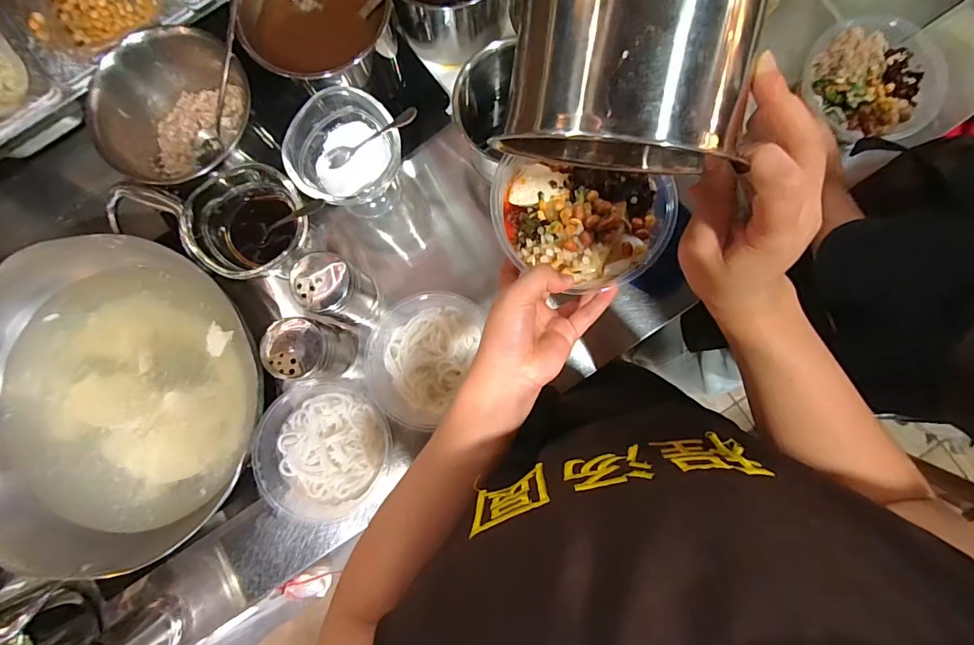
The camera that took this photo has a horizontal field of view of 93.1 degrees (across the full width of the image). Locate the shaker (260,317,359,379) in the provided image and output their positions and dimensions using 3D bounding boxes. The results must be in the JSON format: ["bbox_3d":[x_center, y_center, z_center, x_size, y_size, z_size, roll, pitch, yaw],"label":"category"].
[{"bbox_3d":[-0.189,0.030,0.499,0.063,0.108,0.059,0,85,2],"label":"shaker"}]

